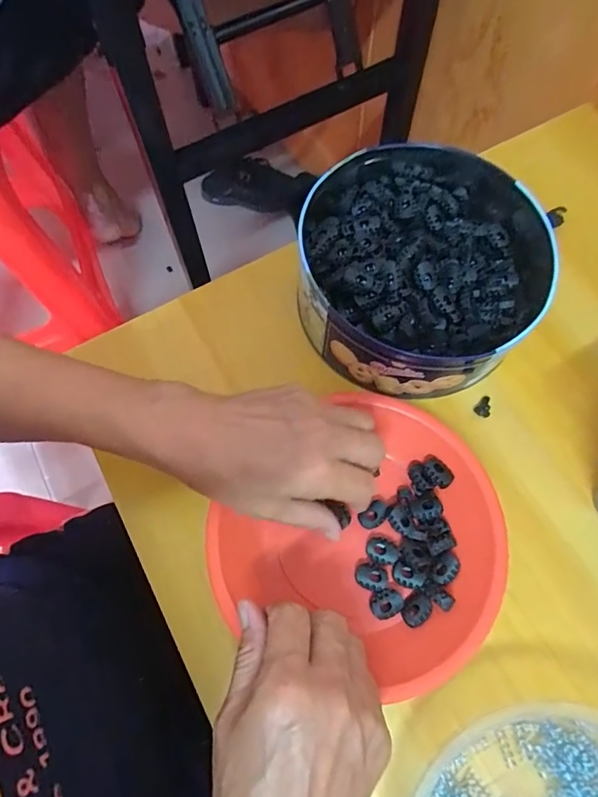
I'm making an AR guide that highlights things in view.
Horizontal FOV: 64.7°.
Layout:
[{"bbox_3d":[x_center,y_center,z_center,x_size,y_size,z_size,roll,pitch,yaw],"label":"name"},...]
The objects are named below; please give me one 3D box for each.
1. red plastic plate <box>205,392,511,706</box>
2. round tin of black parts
[{"bbox_3d":[0.050,0.099,0.326,0.168,0.033,0.185,42,73,14],"label":"red plastic plate"},{"bbox_3d":[0.095,-0.112,0.385,0.200,0.068,0.215,36,73,14],"label":"round tin of black parts"}]

